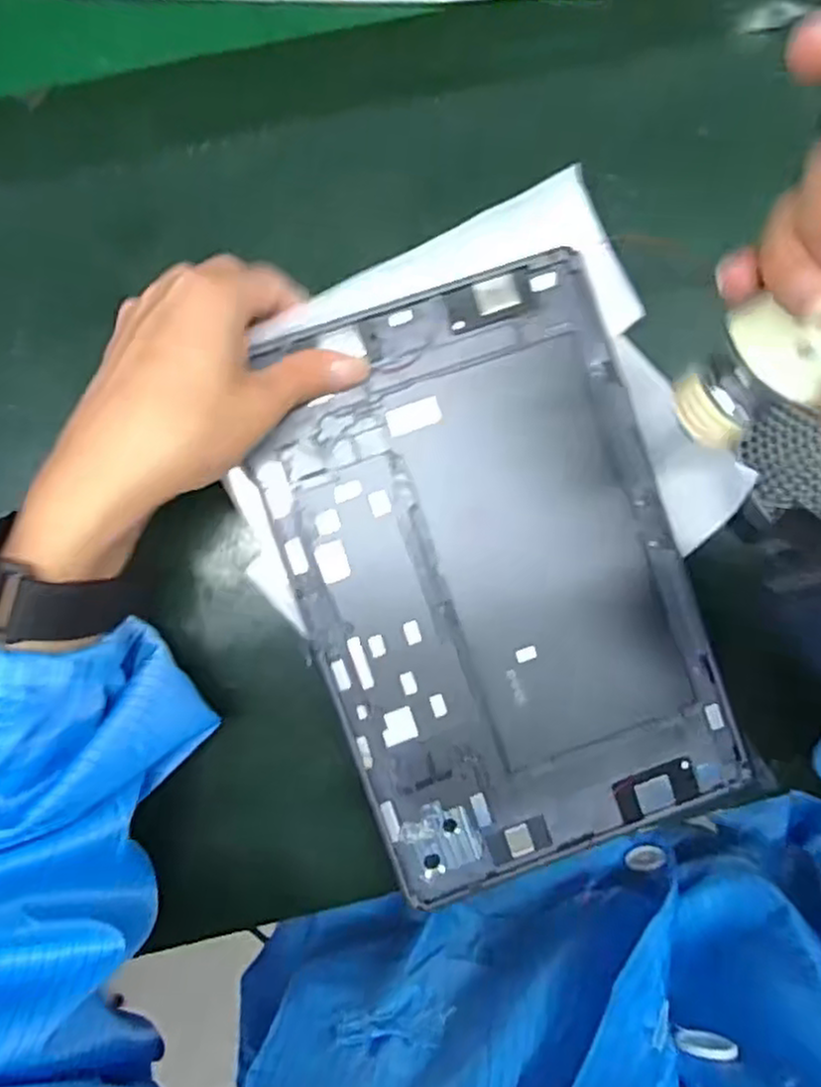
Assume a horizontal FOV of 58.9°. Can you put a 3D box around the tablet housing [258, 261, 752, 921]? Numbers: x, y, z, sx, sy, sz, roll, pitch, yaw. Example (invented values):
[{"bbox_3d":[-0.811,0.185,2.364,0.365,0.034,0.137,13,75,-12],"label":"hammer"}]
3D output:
[{"bbox_3d":[0.037,0.015,0.322,0.163,0.008,0.250,-20,93,-4],"label":"tablet housing"}]

